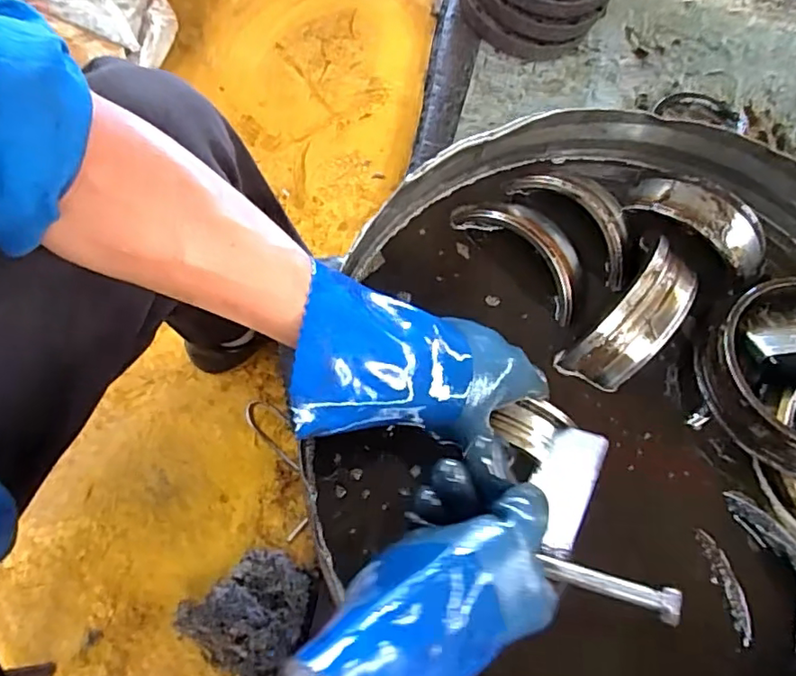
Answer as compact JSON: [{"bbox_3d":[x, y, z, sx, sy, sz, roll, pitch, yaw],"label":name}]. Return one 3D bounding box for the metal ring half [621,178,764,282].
[{"bbox_3d":[0.295,-0.113,0.550,0.142,0.041,0.060,38,72,8],"label":"metal ring half"}]

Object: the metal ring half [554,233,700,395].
[{"bbox_3d":[0.209,-0.013,0.508,0.060,0.048,0.144,42,97,11],"label":"metal ring half"}]

